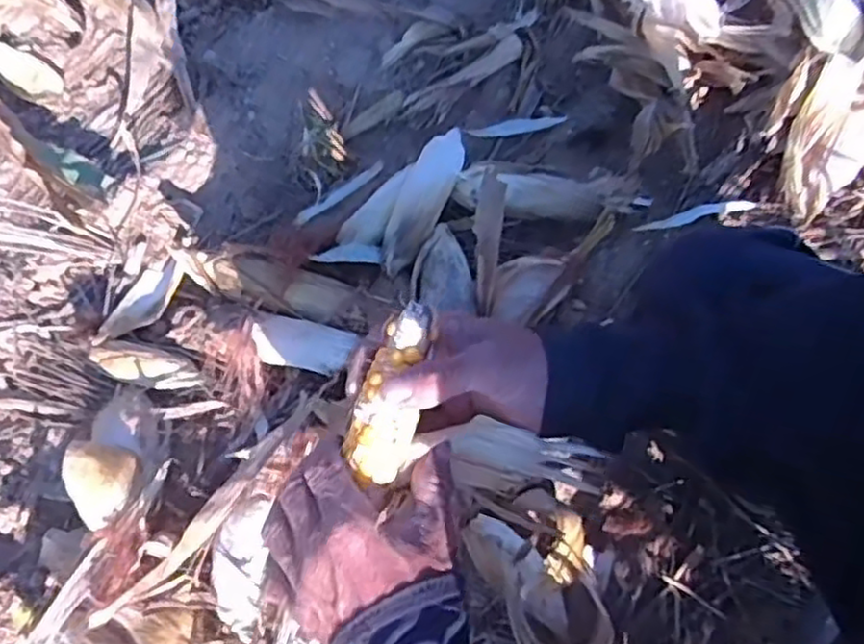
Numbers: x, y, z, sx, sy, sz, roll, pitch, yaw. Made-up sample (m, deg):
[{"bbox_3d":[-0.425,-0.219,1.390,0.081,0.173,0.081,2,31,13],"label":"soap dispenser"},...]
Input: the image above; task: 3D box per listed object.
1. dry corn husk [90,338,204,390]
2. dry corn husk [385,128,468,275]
[{"bbox_3d":[-0.364,0.060,0.913,0.146,0.036,0.051,18,81,-4],"label":"dry corn husk"},{"bbox_3d":[-0.009,-0.157,0.913,0.058,0.033,0.208,17,72,15],"label":"dry corn husk"}]

